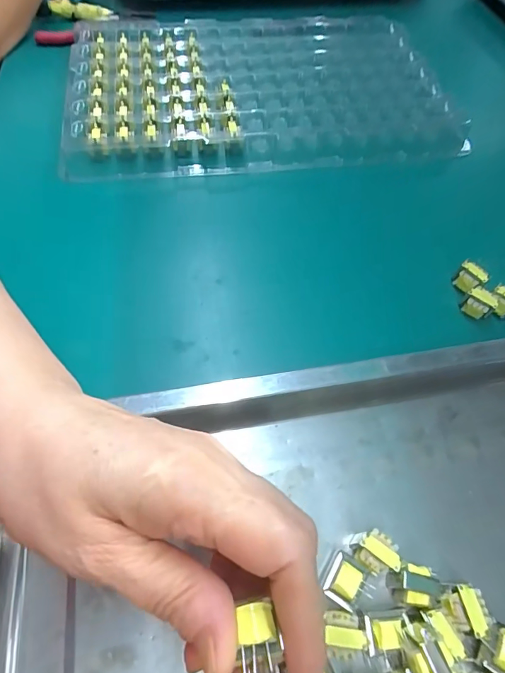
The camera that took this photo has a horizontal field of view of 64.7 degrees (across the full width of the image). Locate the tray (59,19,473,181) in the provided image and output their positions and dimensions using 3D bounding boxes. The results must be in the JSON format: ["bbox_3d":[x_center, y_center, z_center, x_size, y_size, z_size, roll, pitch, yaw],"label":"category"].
[{"bbox_3d":[0.011,-0.243,0.380,0.355,0.017,0.232,0,60,-1],"label":"tray"}]

